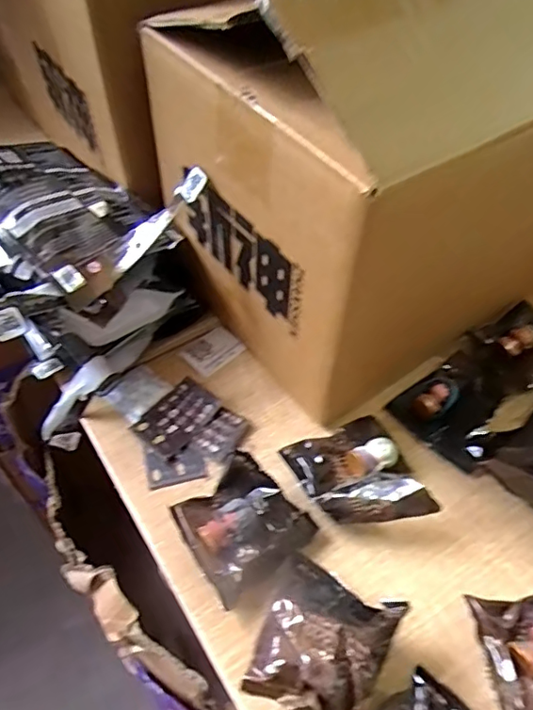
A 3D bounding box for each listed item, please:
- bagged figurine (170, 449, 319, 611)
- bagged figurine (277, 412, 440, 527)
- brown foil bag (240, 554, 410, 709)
[{"bbox_3d":[-0.018,0.116,0.377,0.080,0.032,0.079,-33,58,-24],"label":"bagged figurine"},{"bbox_3d":[0.069,0.090,0.394,0.085,0.034,0.090,-18,54,-14],"label":"bagged figurine"},{"bbox_3d":[0.032,0.173,0.327,0.078,0.036,0.082,24,55,18],"label":"brown foil bag"}]

